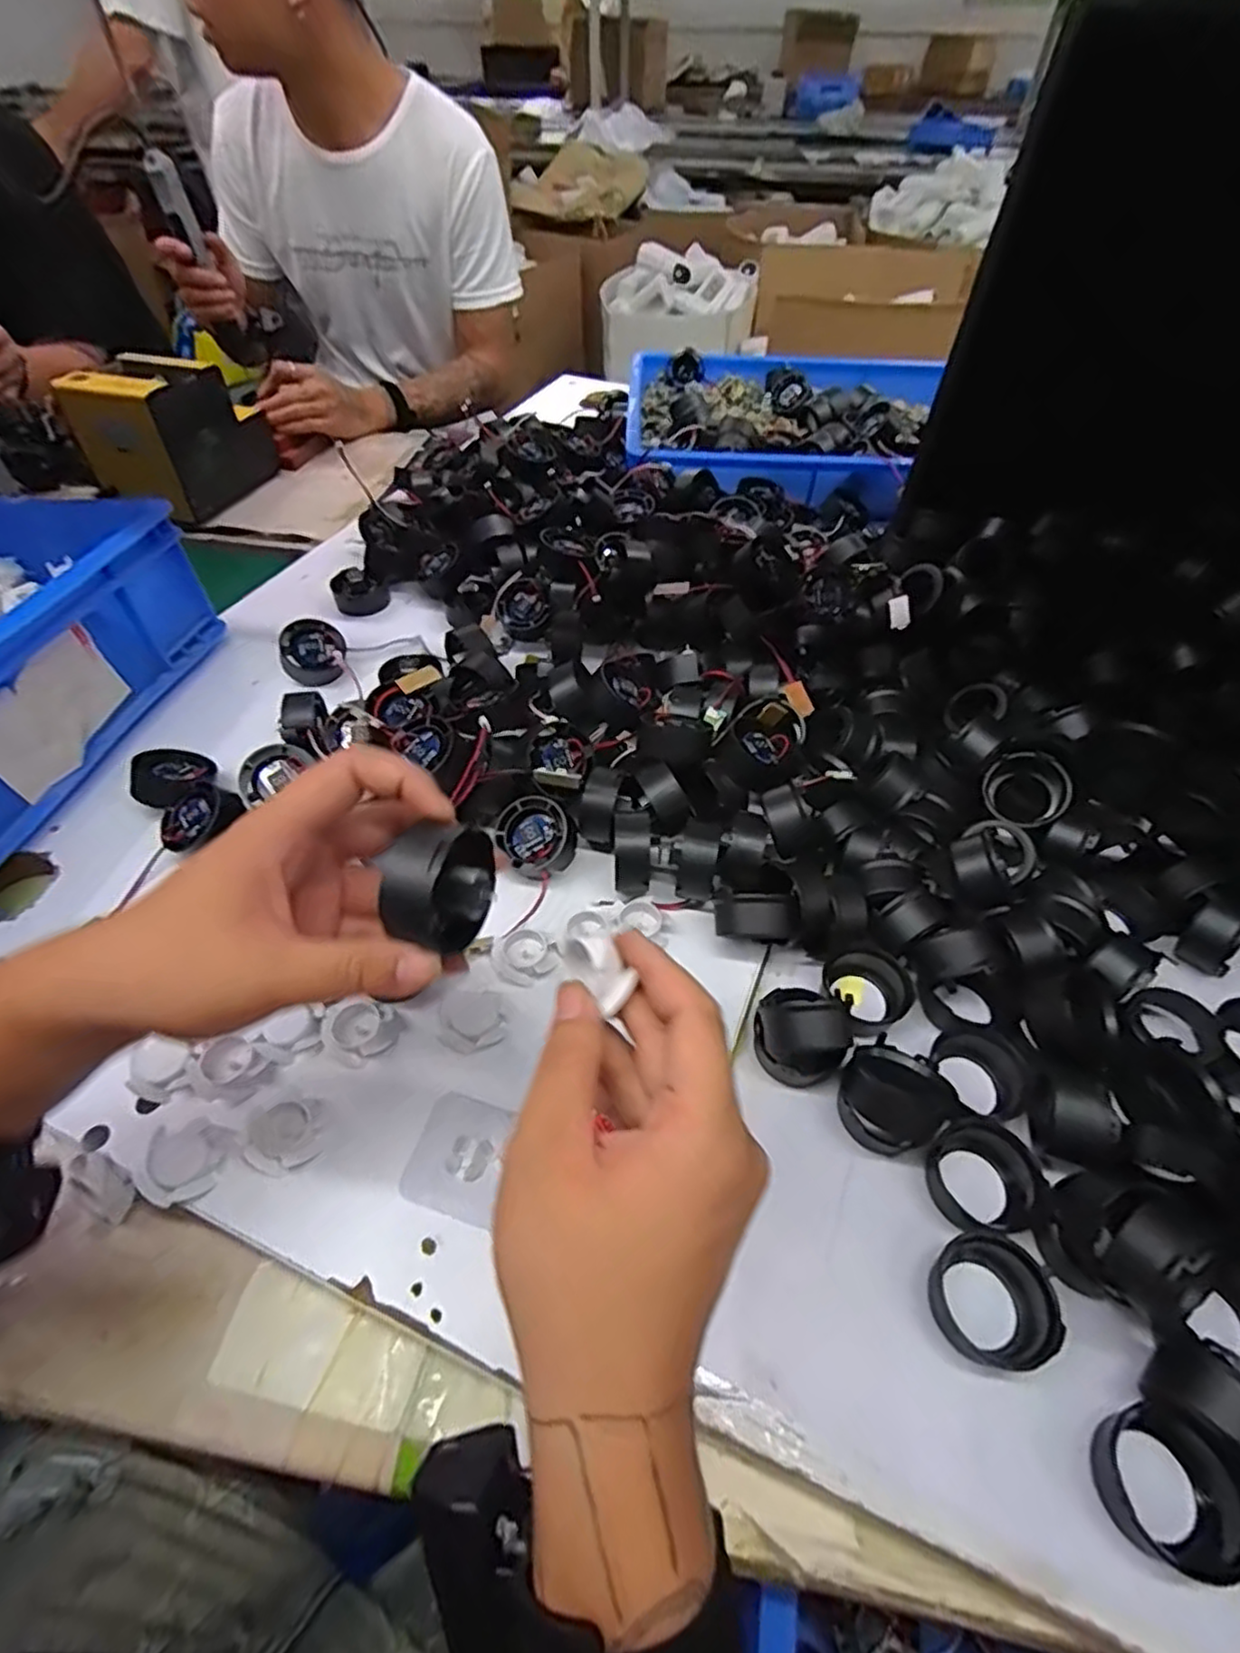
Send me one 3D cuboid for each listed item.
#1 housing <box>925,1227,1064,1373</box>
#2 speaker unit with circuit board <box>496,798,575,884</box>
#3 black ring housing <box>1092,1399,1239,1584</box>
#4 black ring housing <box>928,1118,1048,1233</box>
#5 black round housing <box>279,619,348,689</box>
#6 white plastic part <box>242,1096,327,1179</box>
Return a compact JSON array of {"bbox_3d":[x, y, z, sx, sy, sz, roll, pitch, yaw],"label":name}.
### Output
[{"bbox_3d":[0.179,0.226,0.338,0.049,0.029,0.053,-2,48,2],"label":"housing"},{"bbox_3d":[-0.058,0.009,0.492,0.052,0.027,0.051,40,85,20],"label":"speaker unit with circuit board"},{"bbox_3d":[0.228,0.277,0.297,0.059,0.026,0.050,11,50,13],"label":"black ring housing"},{"bbox_3d":[0.194,0.181,0.372,0.054,0.032,0.047,11,50,13],"label":"black ring housing"},{"bbox_3d":[-0.272,-0.153,0.628,0.052,0.030,0.056,27,76,-14],"label":"black round housing"},{"bbox_3d":[-0.178,0.165,0.376,0.040,0.010,0.035,-25,52,-18],"label":"white plastic part"}]

